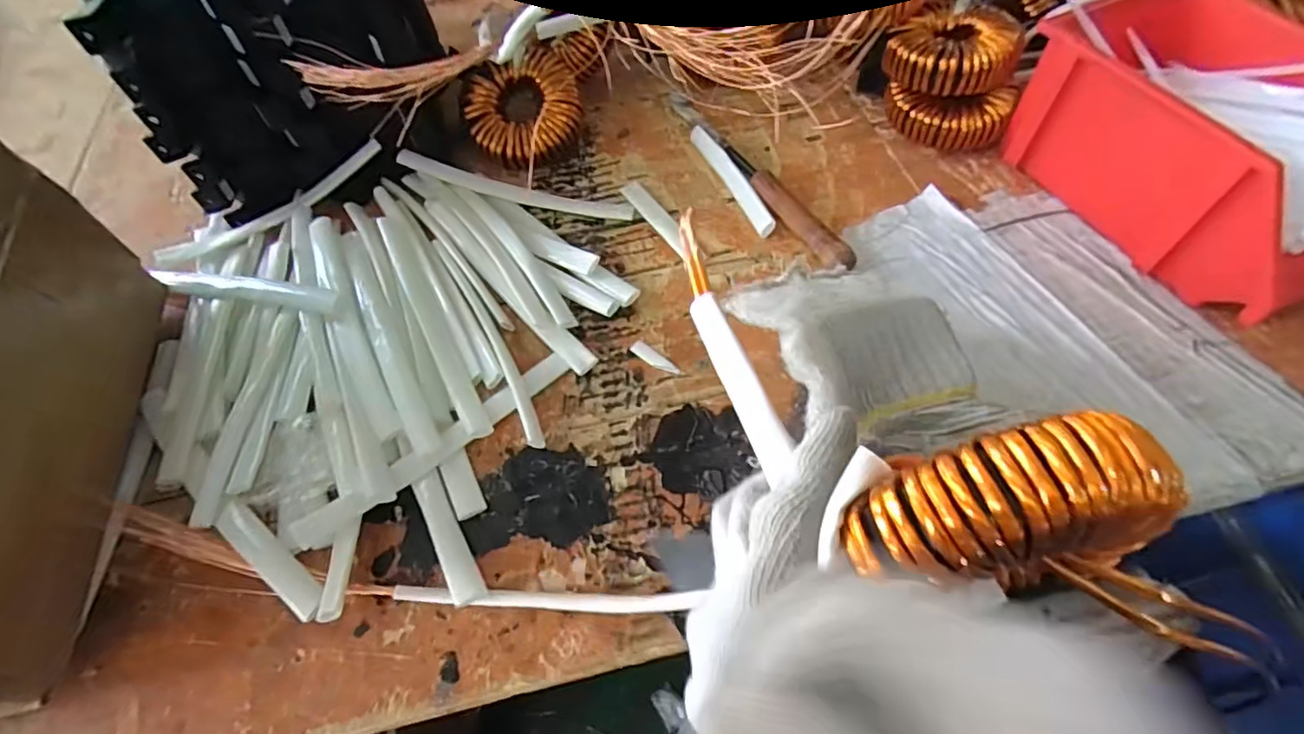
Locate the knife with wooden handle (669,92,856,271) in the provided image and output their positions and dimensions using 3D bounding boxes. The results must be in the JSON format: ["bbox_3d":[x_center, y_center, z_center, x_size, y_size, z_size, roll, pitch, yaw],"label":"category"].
[{"bbox_3d":[0.085,-0.175,0.529,0.021,0.026,0.273,-26,61,-11],"label":"knife with wooden handle"}]

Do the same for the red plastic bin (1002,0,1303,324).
[{"bbox_3d":[0.412,-0.174,0.451,0.157,0.104,0.263,-23,60,-9],"label":"red plastic bin"}]

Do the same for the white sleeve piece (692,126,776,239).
[{"bbox_3d":[0.070,-0.168,0.530,0.016,0.016,0.144,-21,60,-8],"label":"white sleeve piece"}]

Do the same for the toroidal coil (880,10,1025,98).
[{"bbox_3d":[0.262,-0.274,0.520,0.105,0.031,0.081,-12,59,-3],"label":"toroidal coil"}]

